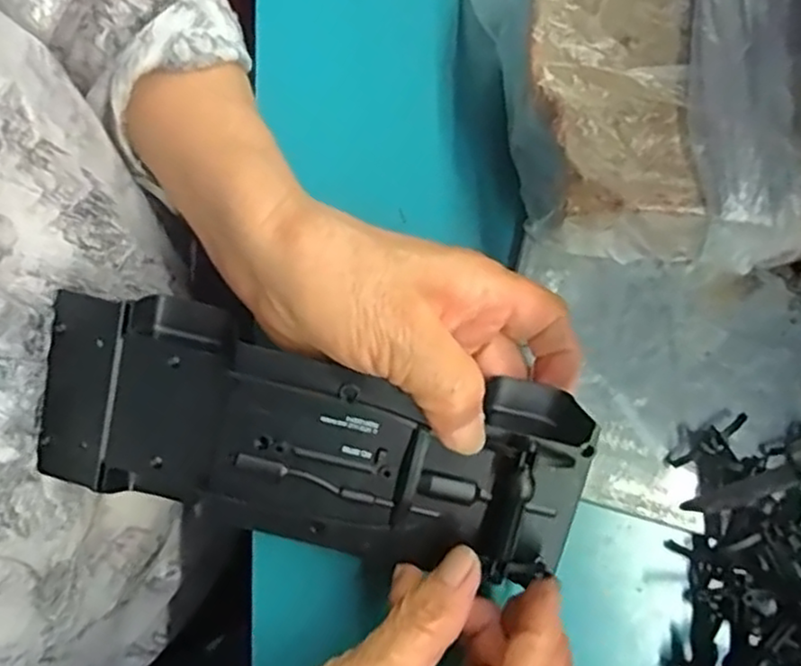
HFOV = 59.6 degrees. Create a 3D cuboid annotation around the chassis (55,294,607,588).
[{"bbox_3d":[-0.033,0.040,0.262,0.195,0.032,0.073,13,105,2],"label":"chassis"}]

